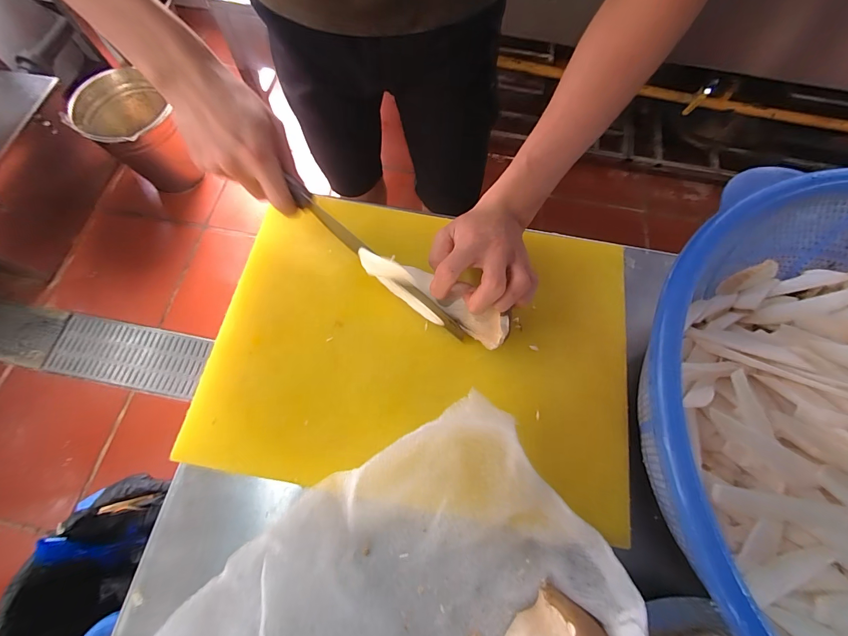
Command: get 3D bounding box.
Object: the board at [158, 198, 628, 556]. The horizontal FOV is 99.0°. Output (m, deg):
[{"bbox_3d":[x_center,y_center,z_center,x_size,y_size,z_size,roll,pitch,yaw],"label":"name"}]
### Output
[{"bbox_3d":[0.000,0.020,0.358,0.394,0.016,0.286,10,70,2],"label":"board"}]

